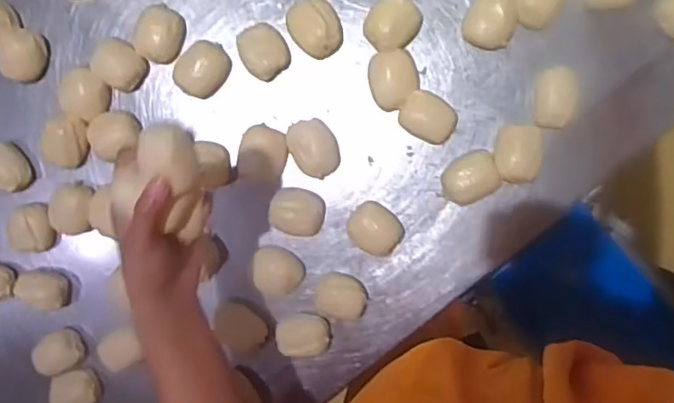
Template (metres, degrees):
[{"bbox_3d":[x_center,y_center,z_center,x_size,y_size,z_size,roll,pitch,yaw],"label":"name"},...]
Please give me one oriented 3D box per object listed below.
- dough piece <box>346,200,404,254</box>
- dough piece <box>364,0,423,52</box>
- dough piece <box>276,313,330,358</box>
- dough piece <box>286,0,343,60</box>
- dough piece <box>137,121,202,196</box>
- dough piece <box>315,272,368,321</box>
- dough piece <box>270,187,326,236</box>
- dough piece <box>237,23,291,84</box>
[{"bbox_3d":[0.042,0.030,0.605,0.059,0.028,0.051,27,97,2],"label":"dough piece"},{"bbox_3d":[0.058,-0.183,0.585,0.058,0.032,0.049,-4,95,6],"label":"dough piece"},{"bbox_3d":[-0.037,0.147,0.629,0.057,0.023,0.047,0,95,5],"label":"dough piece"},{"bbox_3d":[-0.022,-0.183,0.592,0.051,0.032,0.063,-32,92,7],"label":"dough piece"},{"bbox_3d":[-0.121,-0.031,0.410,0.034,0.026,0.051,-5,94,5],"label":"dough piece"},{"bbox_3d":[0.006,0.102,0.614,0.055,0.027,0.046,23,97,3],"label":"dough piece"},{"bbox_3d":[-0.043,0.011,0.610,0.057,0.029,0.049,16,97,4],"label":"dough piece"},{"bbox_3d":[-0.077,-0.158,0.600,0.047,0.030,0.050,1,96,5],"label":"dough piece"}]

